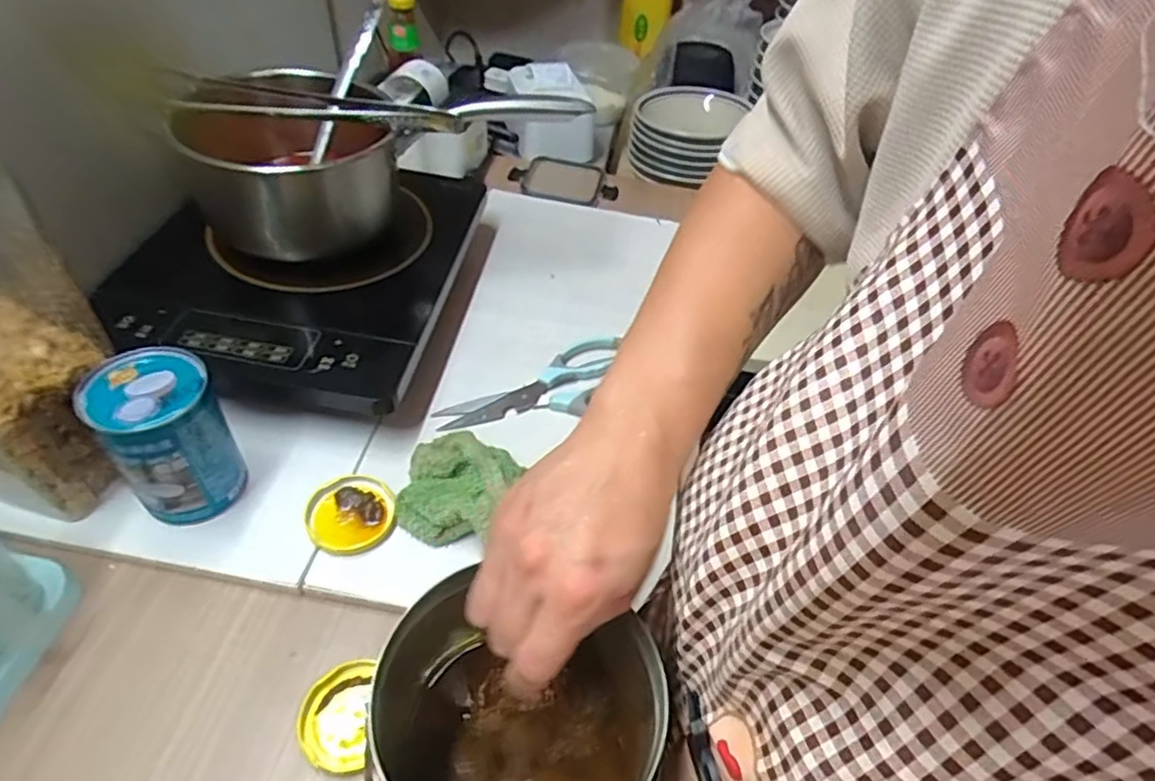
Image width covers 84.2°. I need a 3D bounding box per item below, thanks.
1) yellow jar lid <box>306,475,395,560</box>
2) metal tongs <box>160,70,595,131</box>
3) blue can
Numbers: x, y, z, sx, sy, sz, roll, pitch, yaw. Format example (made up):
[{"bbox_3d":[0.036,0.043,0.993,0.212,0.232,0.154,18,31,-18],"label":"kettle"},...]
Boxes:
[{"bbox_3d":[-0.175,0.096,0.495,0.062,0.013,0.069,-8,49,-13],"label":"yellow jar lid"},{"bbox_3d":[-0.185,-0.265,0.598,0.388,0.029,0.072,1,47,-4],"label":"metal tongs"},{"bbox_3d":[-0.292,0.035,0.460,0.073,0.111,0.073,3,47,-3],"label":"blue can"}]

